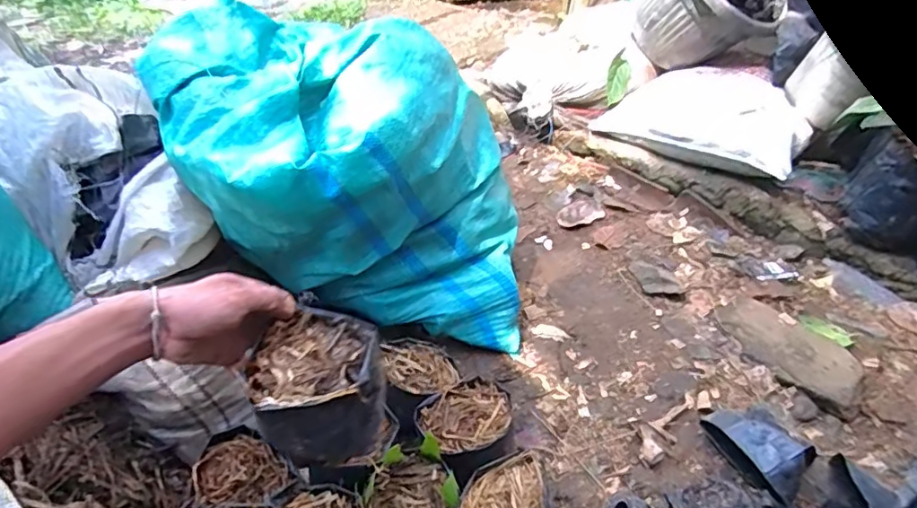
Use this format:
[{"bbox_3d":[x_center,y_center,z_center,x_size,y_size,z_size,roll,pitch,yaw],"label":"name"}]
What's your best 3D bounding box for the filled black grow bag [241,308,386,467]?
[{"bbox_3d":[-0.124,0.118,0.502,0.108,0.079,0.105,-10,40,-13],"label":"filled black grow bag"}]

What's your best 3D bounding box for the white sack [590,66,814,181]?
[{"bbox_3d":[0.596,-0.332,1.325,0.242,0.136,0.436,-31,48,-33],"label":"white sack"}]

